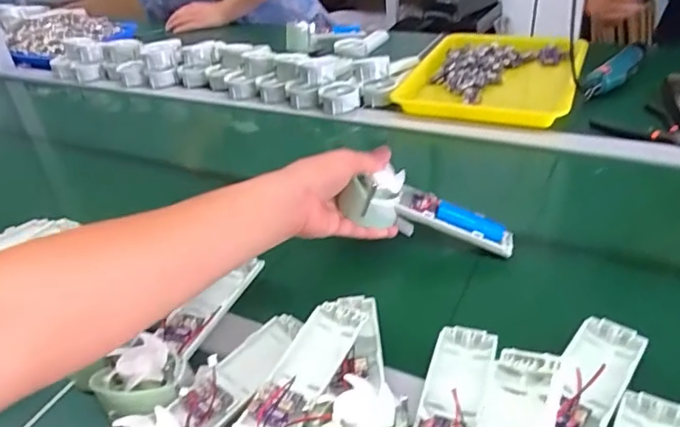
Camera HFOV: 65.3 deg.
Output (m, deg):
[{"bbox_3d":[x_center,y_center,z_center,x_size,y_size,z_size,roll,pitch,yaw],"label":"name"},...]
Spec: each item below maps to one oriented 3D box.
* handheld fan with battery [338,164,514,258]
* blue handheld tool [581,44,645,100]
[{"bbox_3d":[0.086,0.002,0.520,0.162,0.053,0.051,18,37,-2],"label":"handheld fan with battery"},{"bbox_3d":[0.423,-0.220,0.800,0.193,0.027,0.037,-31,43,-33],"label":"blue handheld tool"}]

